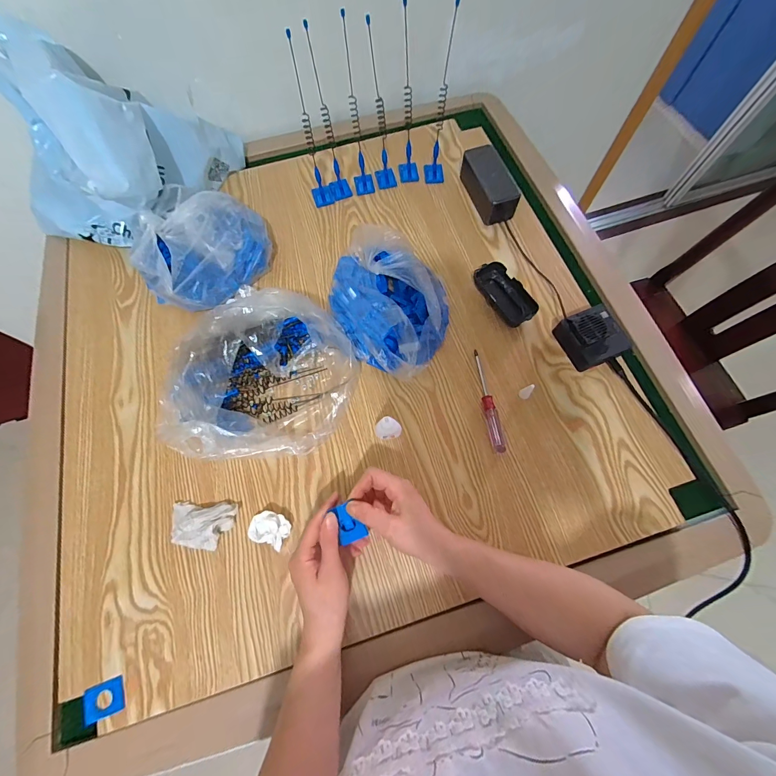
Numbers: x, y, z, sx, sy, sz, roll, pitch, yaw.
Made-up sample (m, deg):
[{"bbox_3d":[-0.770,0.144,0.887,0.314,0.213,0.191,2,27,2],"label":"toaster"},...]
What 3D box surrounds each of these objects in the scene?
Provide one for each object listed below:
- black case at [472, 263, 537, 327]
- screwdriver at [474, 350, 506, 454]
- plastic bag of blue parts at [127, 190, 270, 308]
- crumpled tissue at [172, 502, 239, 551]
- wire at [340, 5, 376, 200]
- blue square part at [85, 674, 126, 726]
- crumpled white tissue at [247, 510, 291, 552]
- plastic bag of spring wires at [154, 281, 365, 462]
[{"bbox_3d":[0.181,-0.147,0.530,0.049,0.024,0.109,-27,72,-8],"label":"black case"},{"bbox_3d":[0.140,0.016,0.480,0.017,0.011,0.148,-9,70,-2],"label":"screwdriver"},{"bbox_3d":[-0.277,-0.208,0.523,0.142,0.105,0.201,28,73,11],"label":"plastic bag of blue parts"},{"bbox_3d":[-0.234,0.170,0.422,0.081,0.030,0.053,1,70,2],"label":"crumpled tissue"},{"bbox_3d":[-0.048,-0.422,0.535,0.033,0.214,0.067,-6,70,-1],"label":"wire"},{"bbox_3d":[-0.312,0.342,0.375,0.038,0.006,0.032,-21,71,-6],"label":"blue square part"},{"bbox_3d":[-0.146,0.173,0.421,0.049,0.025,0.037,22,72,9],"label":"crumpled white tissue"},{"bbox_3d":[-0.163,-0.018,0.456,0.217,0.093,0.204,-2,70,1],"label":"plastic bag of spring wires"}]

